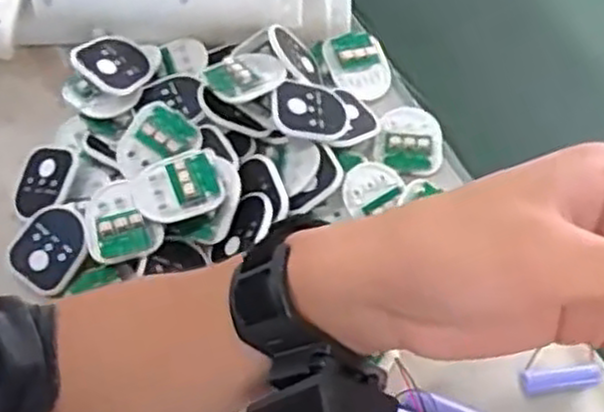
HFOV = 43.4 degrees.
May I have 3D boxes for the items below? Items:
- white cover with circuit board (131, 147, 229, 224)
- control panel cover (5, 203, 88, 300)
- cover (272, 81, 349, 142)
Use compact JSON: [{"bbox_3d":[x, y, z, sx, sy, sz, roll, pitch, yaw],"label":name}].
[{"bbox_3d":[-0.083,-0.015,0.507,0.059,0.007,0.048,-17,64,-11],"label":"white cover with circuit board"},{"bbox_3d":[-0.170,0.028,0.513,0.053,0.006,0.057,40,86,13],"label":"control panel cover"},{"bbox_3d":[0.006,-0.067,0.548,0.060,0.013,0.050,0,61,-33],"label":"cover"}]

